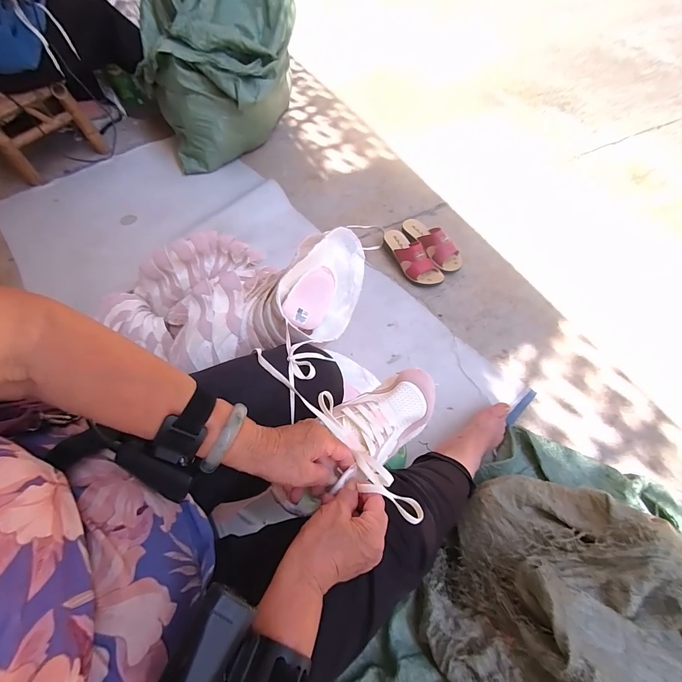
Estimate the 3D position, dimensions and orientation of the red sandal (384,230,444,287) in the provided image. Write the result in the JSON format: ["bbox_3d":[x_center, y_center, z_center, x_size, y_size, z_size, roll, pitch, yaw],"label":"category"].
[{"bbox_3d":[0.201,-0.250,0.968,0.086,0.080,0.226,-25,63,-14],"label":"red sandal"}]

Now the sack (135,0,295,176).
[{"bbox_3d":[-0.420,-0.921,1.144,0.530,0.431,0.474,-6,60,-4],"label":"sack"}]

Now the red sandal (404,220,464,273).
[{"bbox_3d":[0.273,-0.297,1.000,0.096,0.076,0.219,-20,62,-12],"label":"red sandal"}]

